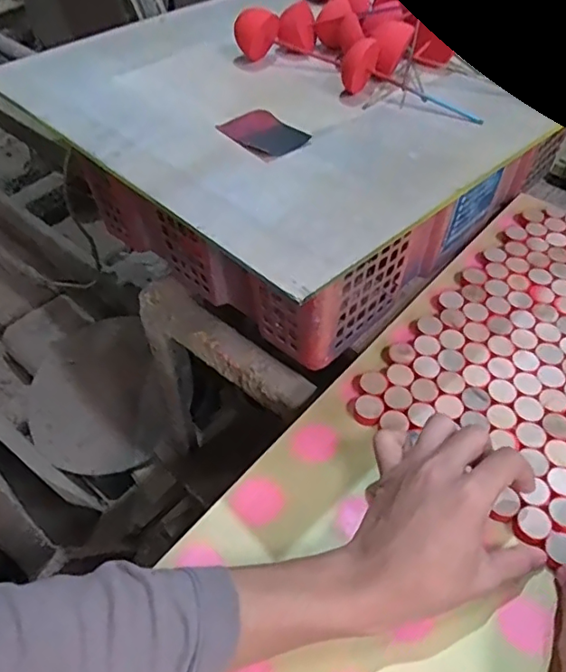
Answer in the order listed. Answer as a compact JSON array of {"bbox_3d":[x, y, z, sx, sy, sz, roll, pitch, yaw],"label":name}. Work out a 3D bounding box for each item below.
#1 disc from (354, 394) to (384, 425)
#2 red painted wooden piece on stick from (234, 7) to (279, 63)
[{"bbox_3d":[0.066,0.056,0.433,0.021,0.006,0.025,16,51,20],"label":"disc"},{"bbox_3d":[-0.021,-0.249,0.467,0.036,0.038,0.029,-4,51,-4],"label":"red painted wooden piece on stick"}]

